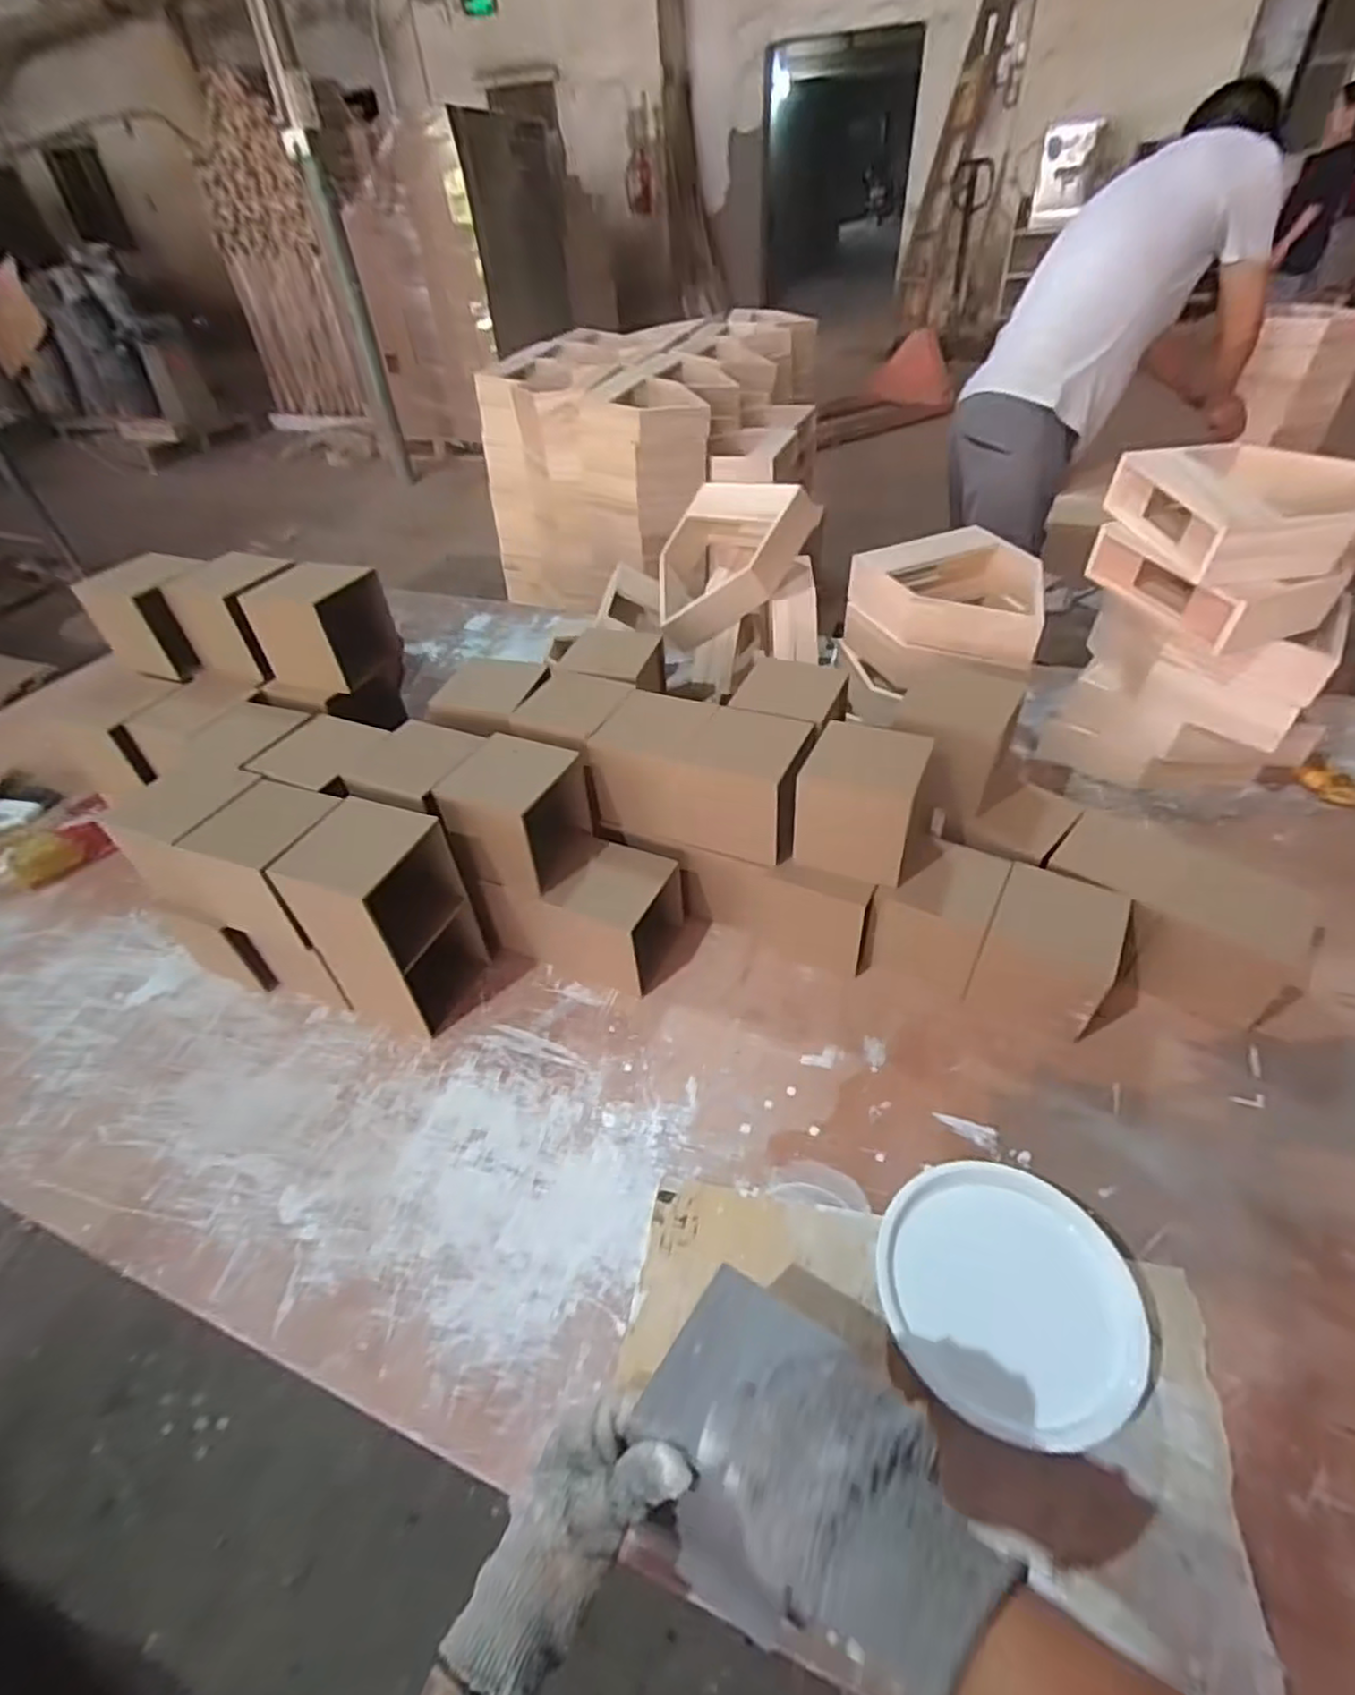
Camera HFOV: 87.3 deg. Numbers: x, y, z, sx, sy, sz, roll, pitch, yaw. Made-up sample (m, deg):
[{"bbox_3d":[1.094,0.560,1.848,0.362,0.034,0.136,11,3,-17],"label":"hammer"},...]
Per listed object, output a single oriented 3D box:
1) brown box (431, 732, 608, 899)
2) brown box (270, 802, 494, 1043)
[{"bbox_3d":[-0.164,-0.036,0.756,0.117,0.113,0.126,18,47,24],"label":"brown box"},{"bbox_3d":[-0.294,0.076,0.740,0.121,0.225,0.125,12,45,18],"label":"brown box"}]

